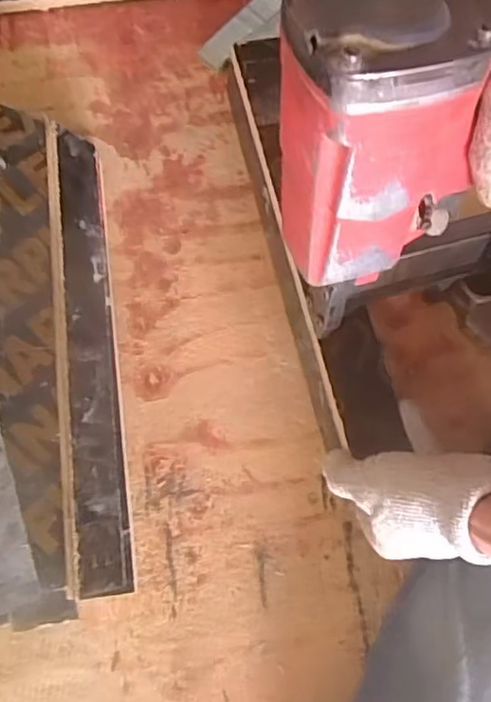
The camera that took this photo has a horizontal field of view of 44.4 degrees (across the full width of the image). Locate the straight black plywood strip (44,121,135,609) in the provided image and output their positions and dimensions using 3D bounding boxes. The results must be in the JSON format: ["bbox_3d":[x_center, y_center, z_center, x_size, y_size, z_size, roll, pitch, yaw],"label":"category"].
[{"bbox_3d":[-0.123,-0.001,0.474,0.010,0.060,0.364,-14,77,35],"label":"straight black plywood strip"}]

